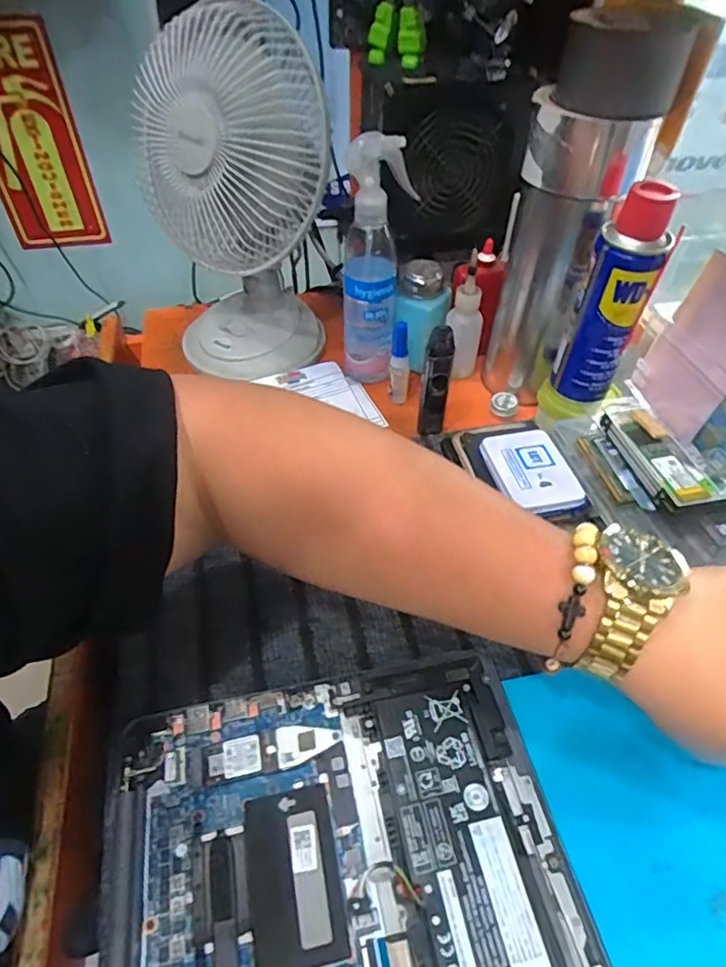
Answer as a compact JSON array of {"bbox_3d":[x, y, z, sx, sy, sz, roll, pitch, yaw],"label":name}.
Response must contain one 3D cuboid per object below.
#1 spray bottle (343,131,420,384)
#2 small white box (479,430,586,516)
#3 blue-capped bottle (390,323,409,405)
[{"bbox_3d":[0.011,-0.197,0.522,0.063,0.218,0.048,2,49,0],"label":"spray bottle"},{"bbox_3d":[0.130,-0.009,0.432,0.058,0.011,0.079,-8,49,-8],"label":"small white box"},{"bbox_3d":[0.036,-0.115,0.538,0.017,0.079,0.018,2,49,1],"label":"blue-capped bottle"}]

